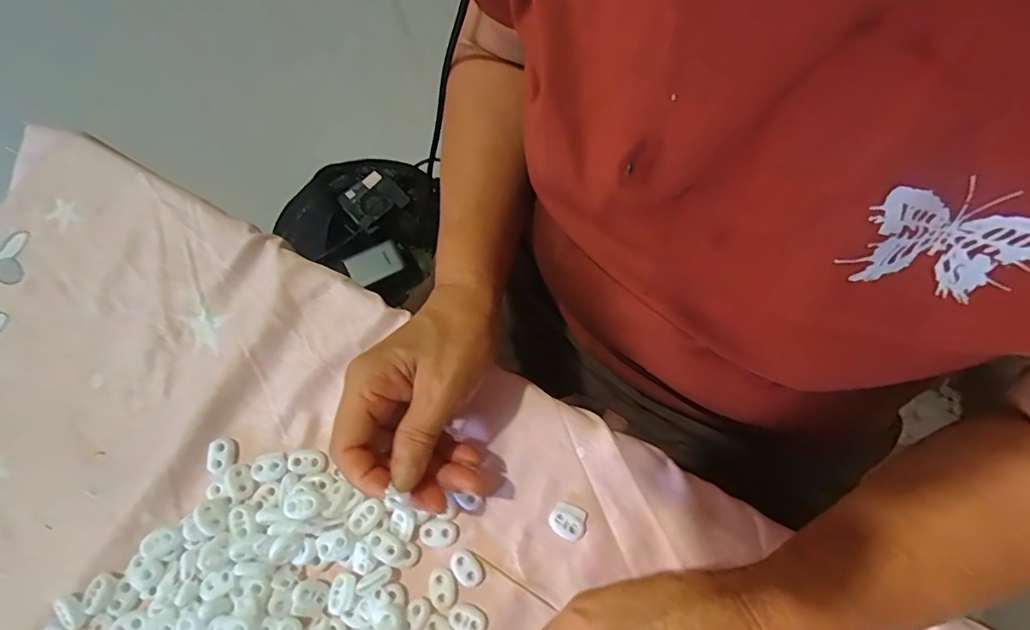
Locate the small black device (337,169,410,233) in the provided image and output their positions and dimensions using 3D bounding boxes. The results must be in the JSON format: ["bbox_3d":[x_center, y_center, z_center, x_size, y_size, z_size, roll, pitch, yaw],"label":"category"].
[{"bbox_3d":[-0.200,-0.162,0.710,0.068,0.020,0.076,44,79,10],"label":"small black device"}]

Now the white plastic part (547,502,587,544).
[{"bbox_3d":[0.033,0.129,0.315,0.022,0.005,0.020,33,78,8],"label":"white plastic part"}]

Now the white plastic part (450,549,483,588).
[{"bbox_3d":[-0.030,0.155,0.308,0.015,0.004,0.022,-36,78,-9],"label":"white plastic part"}]

